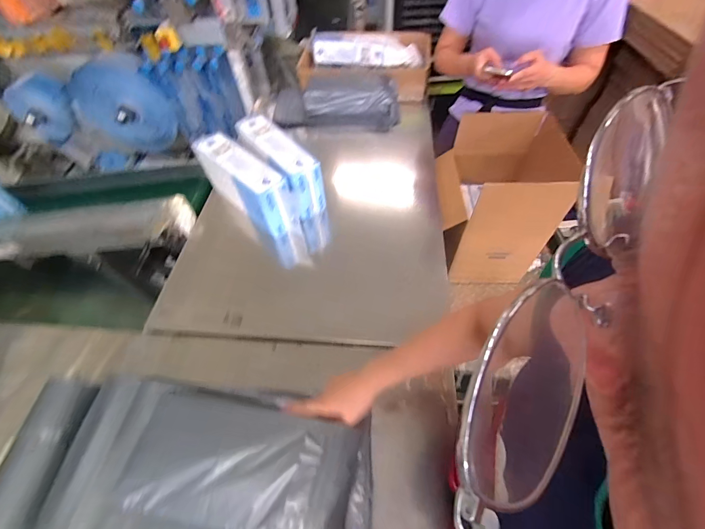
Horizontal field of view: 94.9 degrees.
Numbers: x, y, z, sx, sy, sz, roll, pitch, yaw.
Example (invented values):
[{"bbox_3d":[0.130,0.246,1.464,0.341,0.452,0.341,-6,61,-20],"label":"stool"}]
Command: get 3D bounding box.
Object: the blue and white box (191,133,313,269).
[{"bbox_3d":[-0.274,-0.178,0.955,0.352,0.308,0.094,35,64,25],"label":"blue and white box"}]

